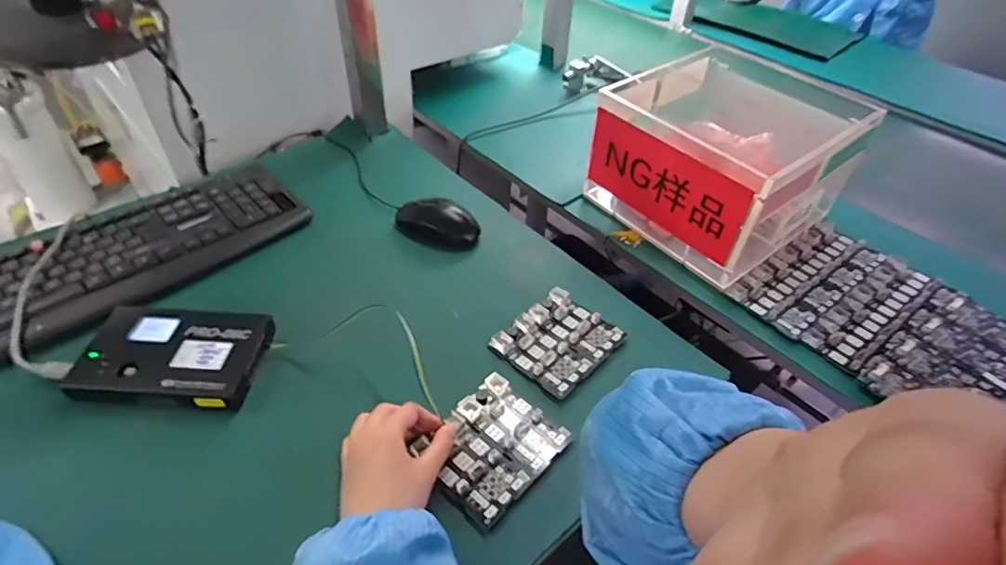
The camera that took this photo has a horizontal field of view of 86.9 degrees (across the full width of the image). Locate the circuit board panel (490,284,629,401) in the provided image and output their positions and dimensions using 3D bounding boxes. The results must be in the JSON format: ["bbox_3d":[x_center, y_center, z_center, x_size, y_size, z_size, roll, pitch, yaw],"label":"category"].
[{"bbox_3d":[0.059,0.061,0.564,0.098,0.009,0.113,34,52,27],"label":"circuit board panel"}]

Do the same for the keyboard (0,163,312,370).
[{"bbox_3d":[-0.443,-0.023,0.587,0.432,0.018,0.178,-31,54,-30],"label":"keyboard"}]

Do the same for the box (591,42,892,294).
[{"bbox_3d":[0.303,-0.178,0.749,0.285,0.167,0.275,-26,52,-27],"label":"box"}]

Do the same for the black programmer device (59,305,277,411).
[{"bbox_3d":[-0.316,0.070,0.514,0.157,0.021,0.102,3,45,-1],"label":"black programmer device"}]

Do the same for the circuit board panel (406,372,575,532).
[{"bbox_3d":[-0.010,0.144,0.470,0.096,0.008,0.112,35,53,28],"label":"circuit board panel"}]

